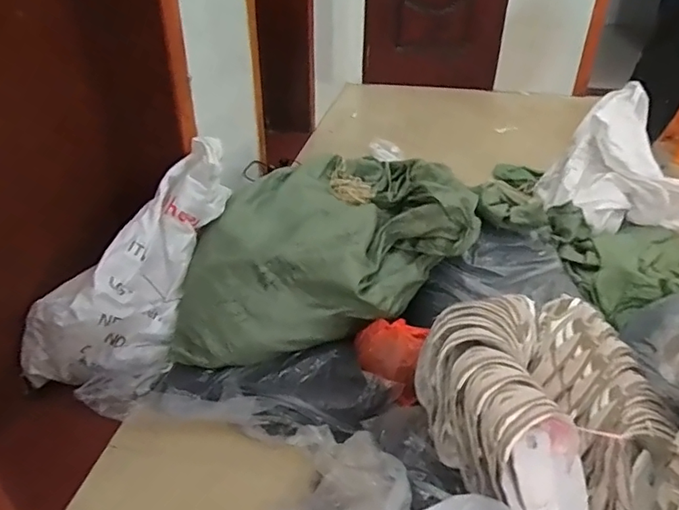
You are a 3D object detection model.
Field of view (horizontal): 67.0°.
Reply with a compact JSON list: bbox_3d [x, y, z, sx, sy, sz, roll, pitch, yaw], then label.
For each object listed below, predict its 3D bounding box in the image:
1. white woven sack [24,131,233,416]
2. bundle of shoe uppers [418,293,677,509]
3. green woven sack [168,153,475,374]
[{"bbox_3d":[-0.460,0.015,1.187,0.173,0.271,0.679,19,77,26],"label":"white woven sack"},{"bbox_3d":[0.350,0.254,0.918,0.408,0.183,0.447,11,35,15],"label":"bundle of shoe uppers"},{"bbox_3d":[-0.061,-0.034,1.407,0.803,0.296,0.563,-11,35,-17],"label":"green woven sack"}]

